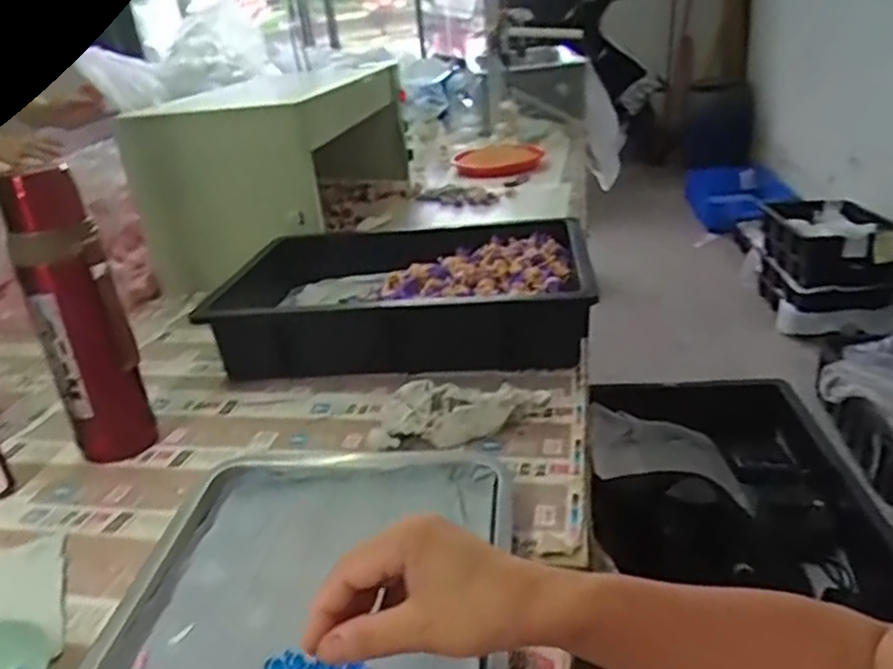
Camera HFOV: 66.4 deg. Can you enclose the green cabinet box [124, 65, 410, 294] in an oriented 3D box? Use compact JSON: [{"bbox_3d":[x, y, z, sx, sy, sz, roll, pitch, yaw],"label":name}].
[{"bbox_3d":[-0.282,-0.339,1.310,0.288,0.243,0.658,2,25,9],"label":"green cabinet box"}]

